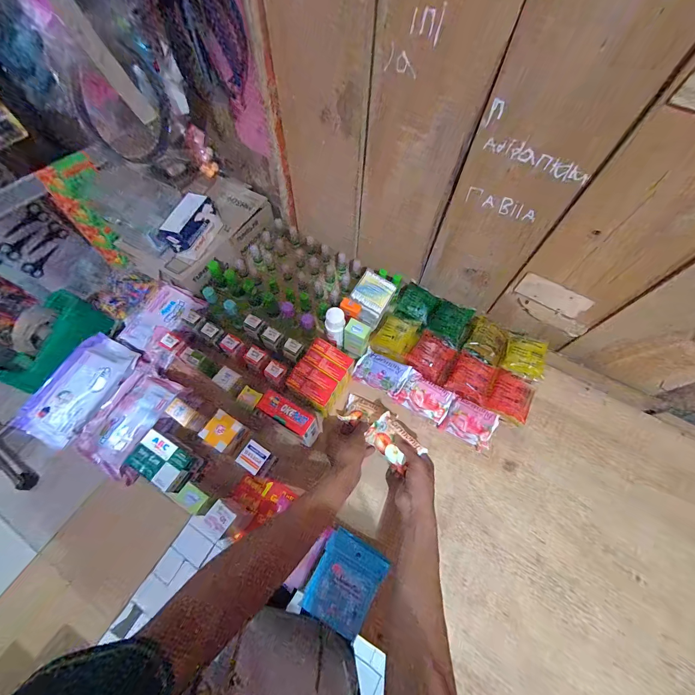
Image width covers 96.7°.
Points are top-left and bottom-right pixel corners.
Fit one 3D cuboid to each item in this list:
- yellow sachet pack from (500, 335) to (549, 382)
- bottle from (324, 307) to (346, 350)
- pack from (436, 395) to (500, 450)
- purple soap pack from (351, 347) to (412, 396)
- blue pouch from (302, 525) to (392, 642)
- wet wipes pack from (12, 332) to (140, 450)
[{"bbox_3d":[0.360,0.020,0.619,0.080,0.010,0.084,23,67,10],"label":"yellow sachet pack"},{"bbox_3d":[-0.022,-0.037,0.614,0.038,0.098,0.034,16,67,7],"label":"bottle"},{"bbox_3d":[0.232,0.146,0.594,0.087,0.044,0.068,28,68,12],"label":"pack"},{"bbox_3d":[0.069,0.048,0.627,0.100,0.022,0.068,25,68,11],"label":"purple soap pack"},{"bbox_3d":[-0.002,0.361,0.476,0.098,0.022,0.115,29,69,12],"label":"blue pouch"},{"bbox_3d":[-0.469,0.069,0.544,0.091,0.048,0.186,34,69,-12],"label":"wet wipes pack"}]

